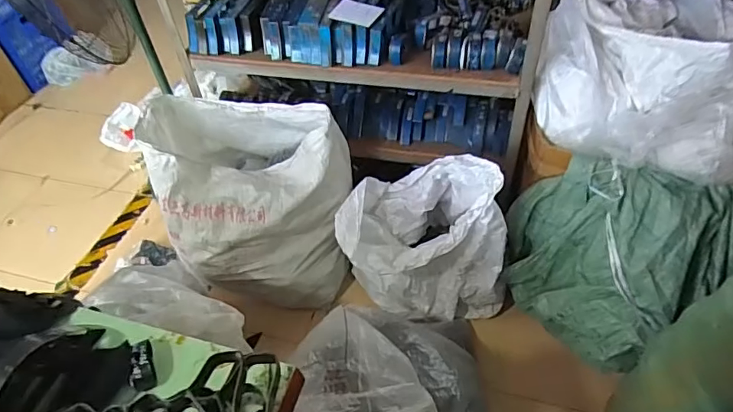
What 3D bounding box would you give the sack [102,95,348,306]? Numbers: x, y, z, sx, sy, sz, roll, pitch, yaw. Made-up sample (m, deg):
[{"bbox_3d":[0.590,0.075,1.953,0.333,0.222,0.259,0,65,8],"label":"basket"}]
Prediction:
[{"bbox_3d":[-0.363,-0.018,1.587,0.610,0.521,0.421,2,48,8],"label":"sack"}]

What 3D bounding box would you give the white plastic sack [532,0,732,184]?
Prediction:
[{"bbox_3d":[0.790,-0.355,1.223,0.657,0.325,0.557,16,51,19],"label":"white plastic sack"}]

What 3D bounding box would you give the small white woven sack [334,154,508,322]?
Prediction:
[{"bbox_3d":[0.165,0.077,1.470,0.489,0.574,0.319,-8,47,-2],"label":"small white woven sack"}]

